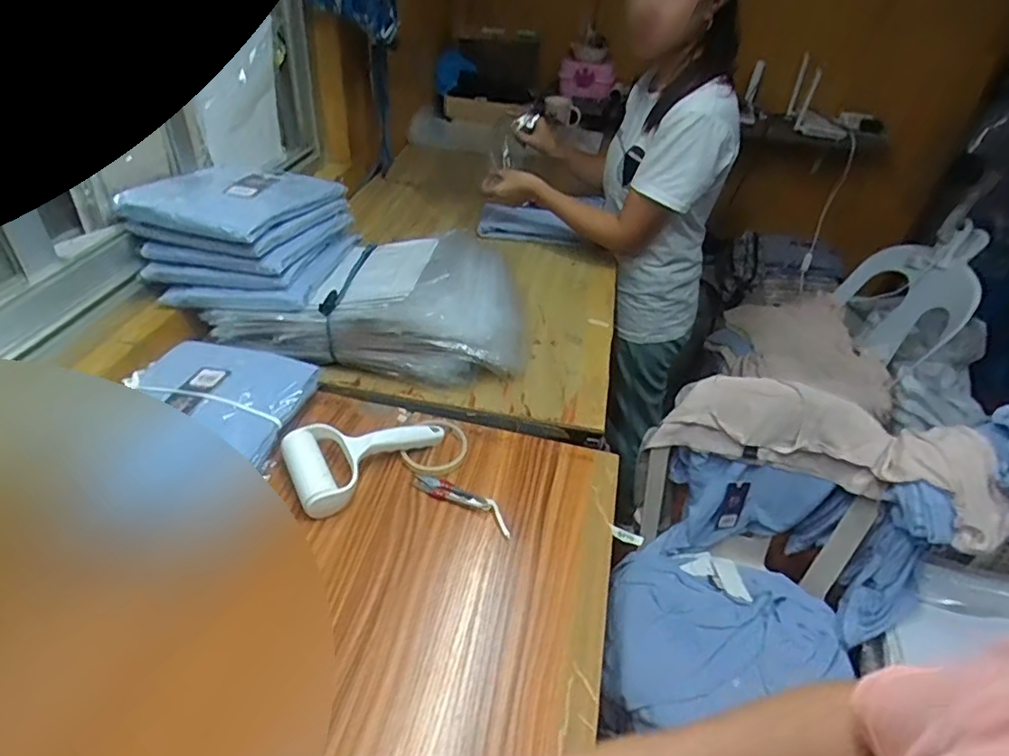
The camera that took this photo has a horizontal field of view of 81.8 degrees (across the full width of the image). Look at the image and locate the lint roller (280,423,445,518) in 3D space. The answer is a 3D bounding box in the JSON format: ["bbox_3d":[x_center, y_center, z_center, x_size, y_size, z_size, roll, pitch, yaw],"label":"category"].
[{"bbox_3d":[-0.163,0.096,0.715,0.192,0.050,0.117,-17,44,-25],"label":"lint roller"}]

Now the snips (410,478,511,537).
[{"bbox_3d":[-0.045,0.143,0.686,0.131,0.006,0.031,24,43,22],"label":"snips"}]

